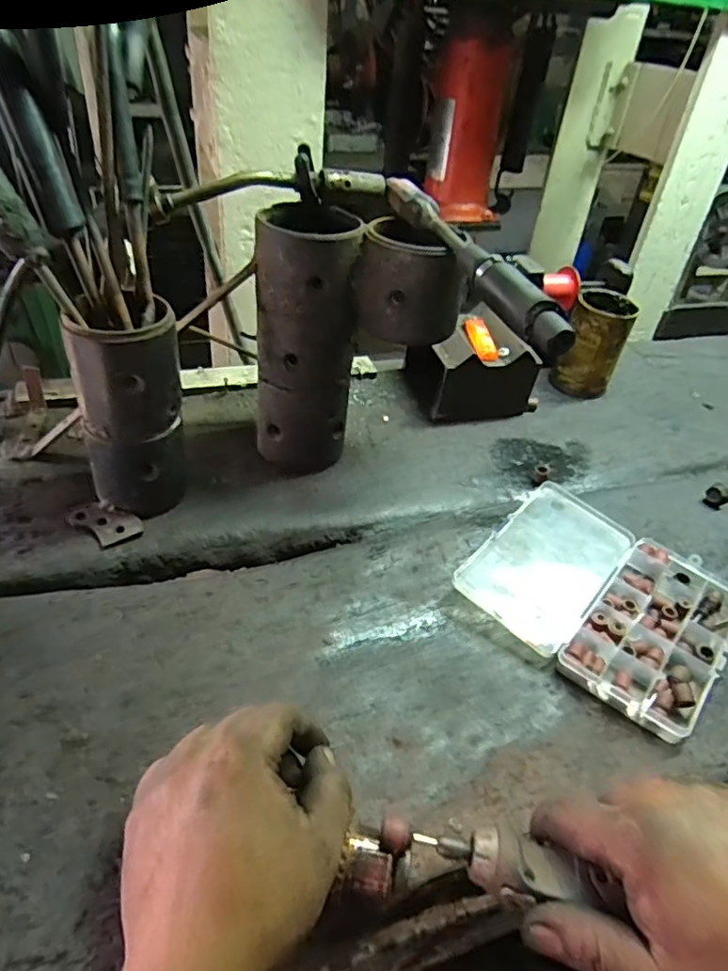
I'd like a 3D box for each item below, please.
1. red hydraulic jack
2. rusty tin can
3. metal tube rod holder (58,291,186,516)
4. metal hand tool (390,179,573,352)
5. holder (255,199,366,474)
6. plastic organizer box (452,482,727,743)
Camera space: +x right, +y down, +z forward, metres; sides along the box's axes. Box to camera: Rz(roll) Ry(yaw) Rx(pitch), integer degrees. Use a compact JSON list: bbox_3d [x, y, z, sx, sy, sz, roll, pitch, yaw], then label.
[{"bbox_3d":[0.159,-0.518,0.878,0.122,0.224,0.090,4,39,-3],"label":"red hydraulic jack"},{"bbox_3d":[0.291,-0.179,0.755,0.075,0.119,0.076,23,42,18],"label":"rusty tin can"},{"bbox_3d":[-0.189,-0.062,0.487,0.075,0.164,0.067,2,40,-7],"label":"metal tube rod holder"},{"bbox_3d":[0.076,-0.173,0.437,0.022,0.030,0.259,-9,42,-19],"label":"metal hand tool"},{"bbox_3d":[-0.056,-0.129,0.551,0.085,0.222,0.088,0,41,-8],"label":"holder"},{"bbox_3d":[0.203,0.088,0.503,0.195,0.023,0.183,31,45,25],"label":"plastic organizer box"}]

